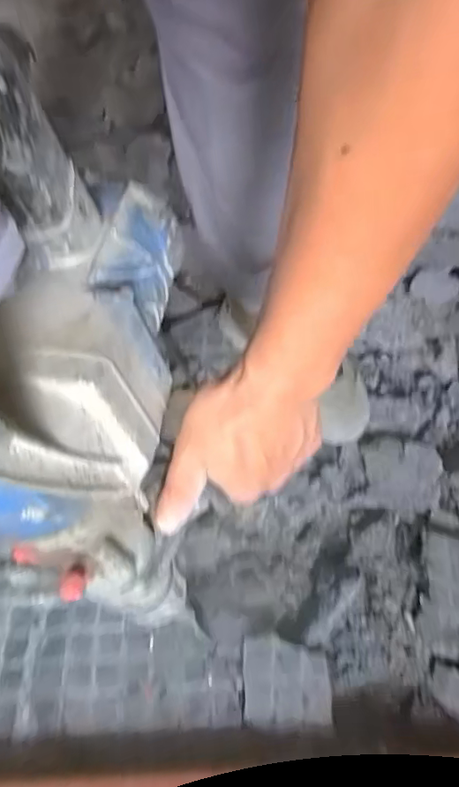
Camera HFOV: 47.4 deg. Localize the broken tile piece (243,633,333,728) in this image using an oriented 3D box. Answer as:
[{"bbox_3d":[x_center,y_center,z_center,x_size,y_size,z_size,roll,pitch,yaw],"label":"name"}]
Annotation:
[{"bbox_3d":[0.053,0.271,0.495,0.079,0.006,0.073,0,58,1],"label":"broken tile piece"}]

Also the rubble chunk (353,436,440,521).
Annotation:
[{"bbox_3d":[0.190,0.093,0.591,0.083,0.027,0.082,14,59,10],"label":"rubble chunk"}]

